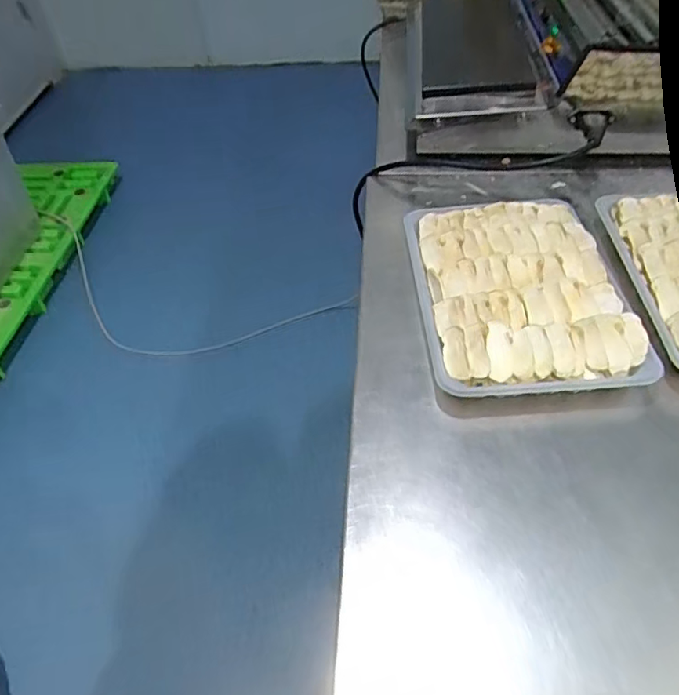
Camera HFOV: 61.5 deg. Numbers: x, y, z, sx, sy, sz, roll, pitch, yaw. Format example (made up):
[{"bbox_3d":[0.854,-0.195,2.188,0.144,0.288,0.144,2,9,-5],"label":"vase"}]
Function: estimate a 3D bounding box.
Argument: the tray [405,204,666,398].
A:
[{"bbox_3d":[0.149,-0.052,0.490,0.161,0.037,0.231,-3,46,0],"label":"tray"}]

